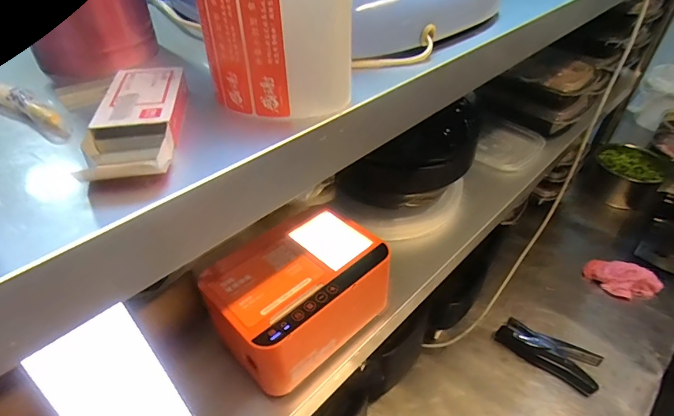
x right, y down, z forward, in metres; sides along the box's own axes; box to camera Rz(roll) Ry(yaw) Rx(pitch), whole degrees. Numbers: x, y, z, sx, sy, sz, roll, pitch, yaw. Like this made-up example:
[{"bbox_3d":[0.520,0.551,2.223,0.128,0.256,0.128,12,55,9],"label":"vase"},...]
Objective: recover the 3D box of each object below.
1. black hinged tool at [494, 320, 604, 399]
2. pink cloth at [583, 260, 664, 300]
[{"bbox_3d":[0.375,0.249,0.737,0.165,0.026,0.080,27,49,28],"label":"black hinged tool"},{"bbox_3d":[0.585,0.143,0.851,0.135,0.034,0.061,23,47,25],"label":"pink cloth"}]

